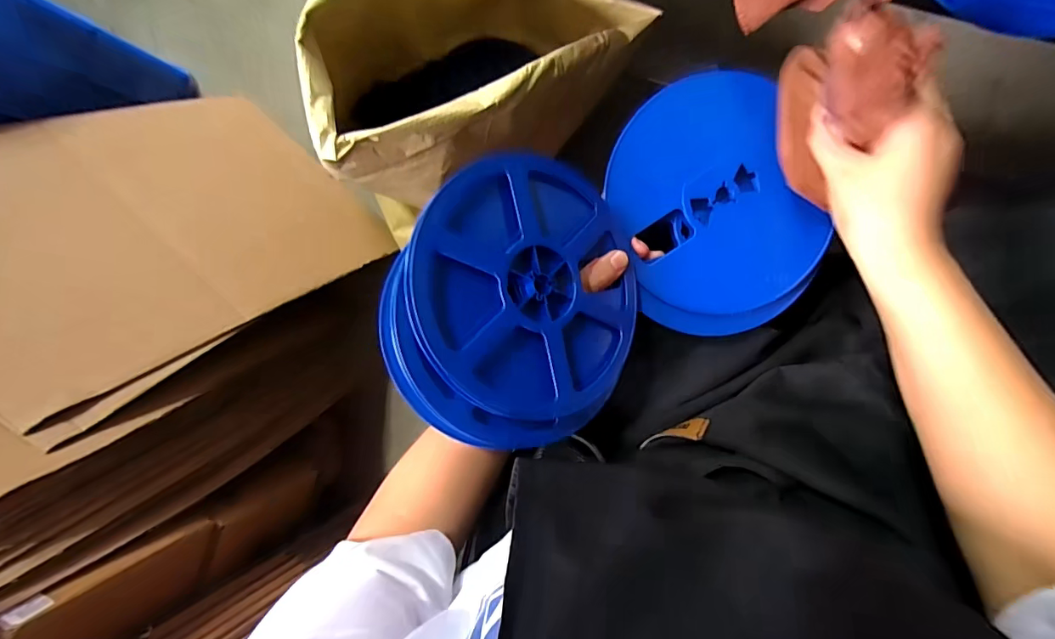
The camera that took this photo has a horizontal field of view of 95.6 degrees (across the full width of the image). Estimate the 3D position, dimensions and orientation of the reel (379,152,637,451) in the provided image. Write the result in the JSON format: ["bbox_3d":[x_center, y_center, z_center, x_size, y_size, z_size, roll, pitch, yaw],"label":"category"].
[{"bbox_3d":[-0.009,-0.012,0.342,0.172,0.056,0.190,18,79,-26],"label":"reel"}]

